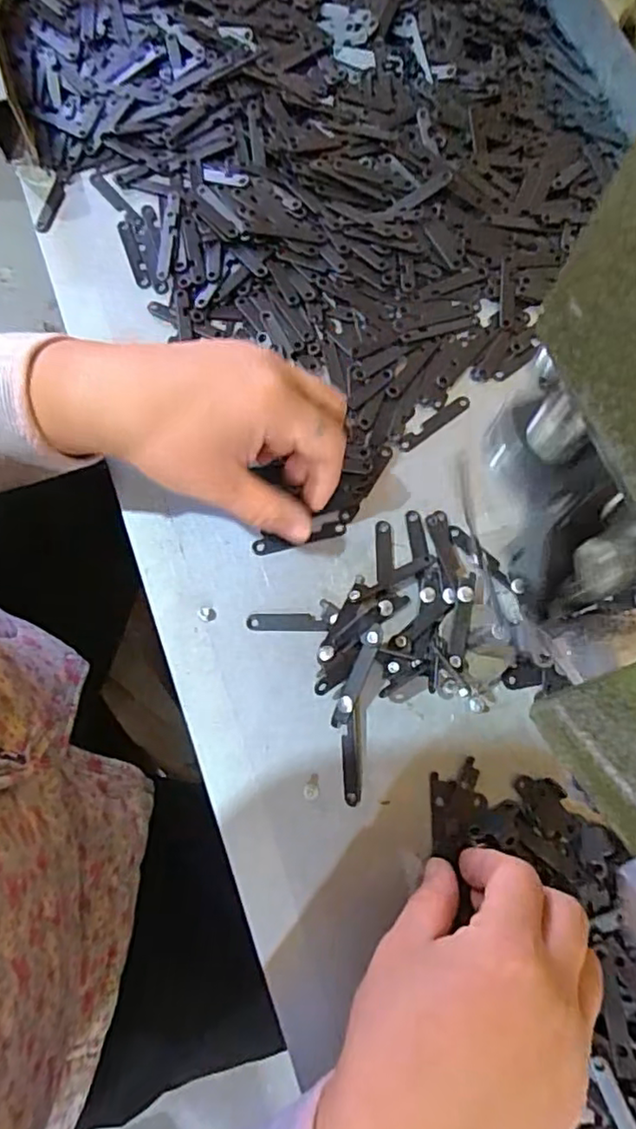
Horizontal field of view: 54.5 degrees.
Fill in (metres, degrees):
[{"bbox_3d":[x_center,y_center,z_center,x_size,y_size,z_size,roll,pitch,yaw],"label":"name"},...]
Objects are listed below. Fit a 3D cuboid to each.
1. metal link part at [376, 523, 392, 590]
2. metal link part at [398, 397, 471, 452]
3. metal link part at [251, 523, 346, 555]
[{"bbox_3d":[0.036,-0.005,0.335,0.008,0.006,0.037,0,76,2],"label":"metal link part"},{"bbox_3d":[0.068,-0.082,0.360,0.051,0.004,0.009,-37,78,-7],"label":"metal link part"},{"bbox_3d":[-0.010,-0.015,0.341,0.052,0.004,0.010,-12,76,-6],"label":"metal link part"}]

